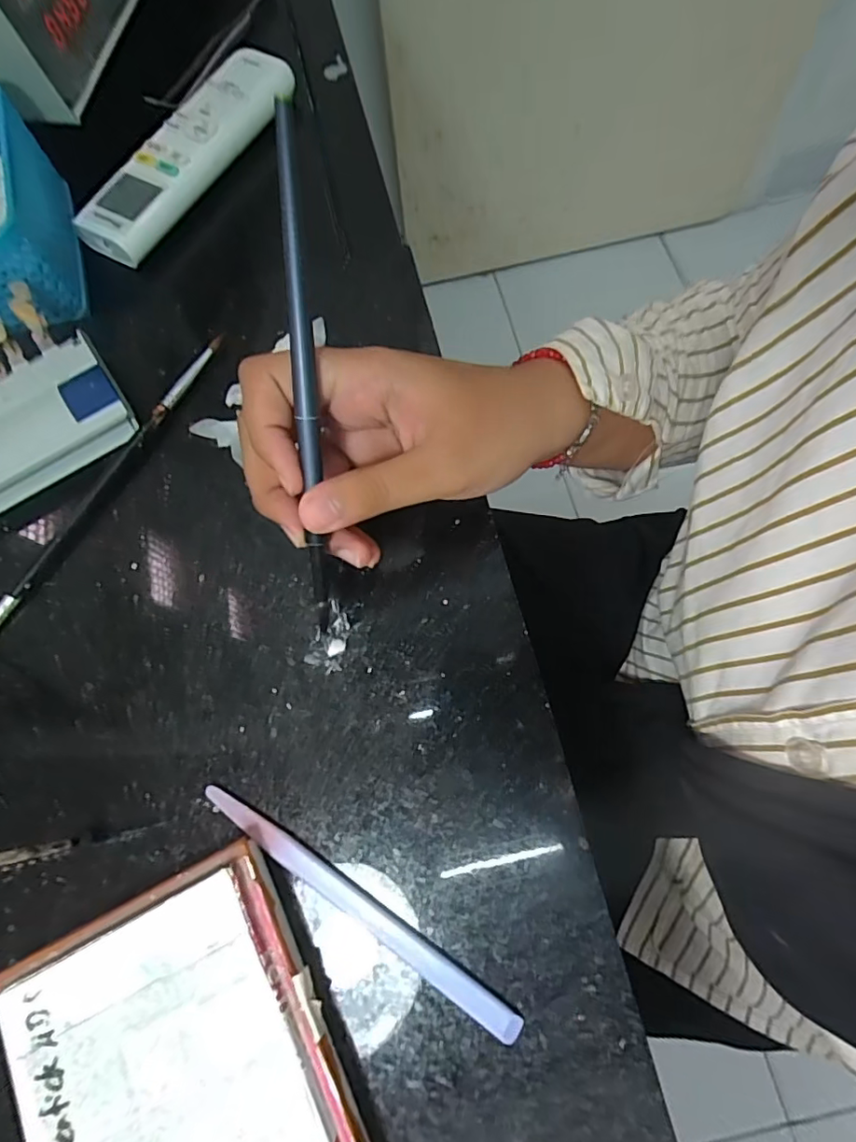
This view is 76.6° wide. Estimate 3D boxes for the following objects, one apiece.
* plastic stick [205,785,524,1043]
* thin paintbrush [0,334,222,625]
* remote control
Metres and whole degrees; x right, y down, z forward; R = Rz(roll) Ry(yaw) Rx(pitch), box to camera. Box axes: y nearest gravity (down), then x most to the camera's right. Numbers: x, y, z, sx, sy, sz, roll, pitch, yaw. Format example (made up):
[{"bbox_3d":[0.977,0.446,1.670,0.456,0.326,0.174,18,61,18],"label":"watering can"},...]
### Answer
[{"bbox_3d":[-0.028,0.123,0.201,0.137,0.004,0.009,31,75,12],"label":"plastic stick"},{"bbox_3d":[-0.155,-0.043,0.258,0.010,0.009,0.179,28,74,11],"label":"thin paintbrush"},{"bbox_3d":[-0.149,-0.268,0.344,0.046,0.024,0.174,32,78,11],"label":"remote control"}]

